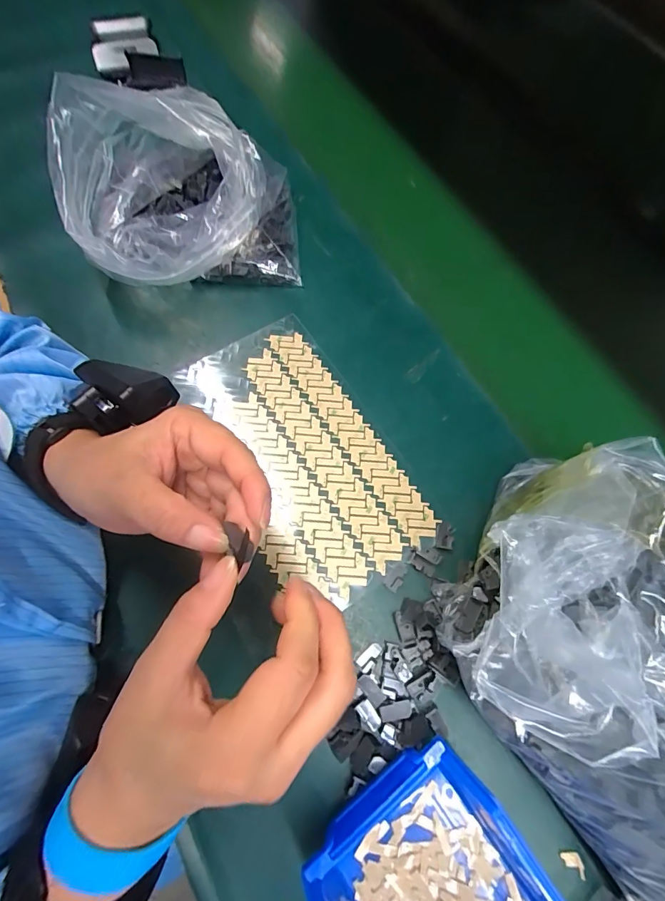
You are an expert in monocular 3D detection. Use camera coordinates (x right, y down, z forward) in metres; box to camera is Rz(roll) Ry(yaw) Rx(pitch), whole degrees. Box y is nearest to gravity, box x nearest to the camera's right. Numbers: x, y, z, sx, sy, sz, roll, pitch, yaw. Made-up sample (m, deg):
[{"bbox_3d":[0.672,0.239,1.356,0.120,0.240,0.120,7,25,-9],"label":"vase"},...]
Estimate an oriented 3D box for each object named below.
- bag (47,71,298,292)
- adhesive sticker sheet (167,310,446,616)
[{"bbox_3d":[-0.138,-0.237,0.378,0.204,0.109,0.170,-5,69,-4],"label":"bag"},{"bbox_3d":[-0.028,0.000,0.345,0.129,0.004,0.246,-30,74,-11],"label":"adhesive sticker sheet"}]

